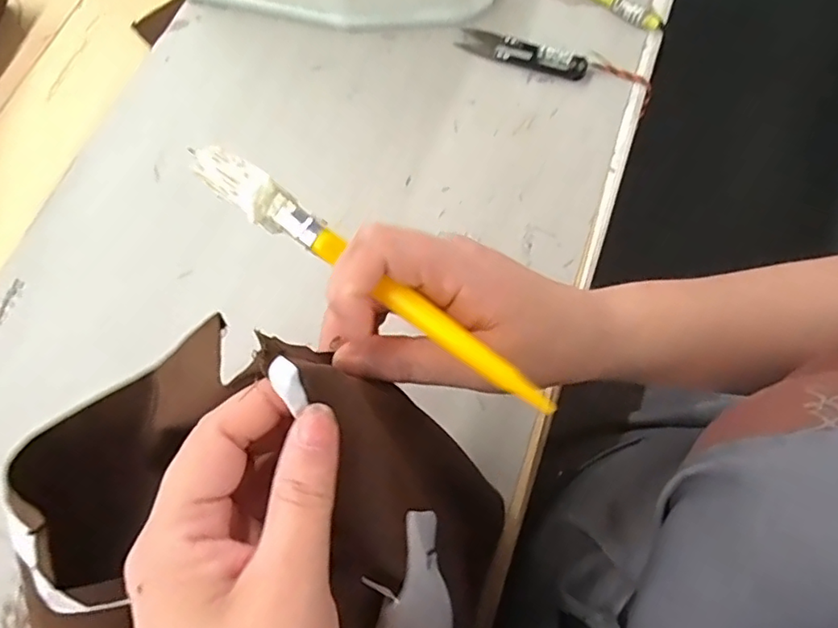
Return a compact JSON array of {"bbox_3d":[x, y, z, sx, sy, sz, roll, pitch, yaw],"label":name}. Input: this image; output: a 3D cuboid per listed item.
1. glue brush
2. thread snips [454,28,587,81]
[{"bbox_3d":[-0.020,-0.016,0.228,0.171,0.007,0.017,35,74,7],"label":"glue brush"},{"bbox_3d":[0.080,-0.203,0.451,0.099,0.010,0.025,22,72,7],"label":"thread snips"}]

